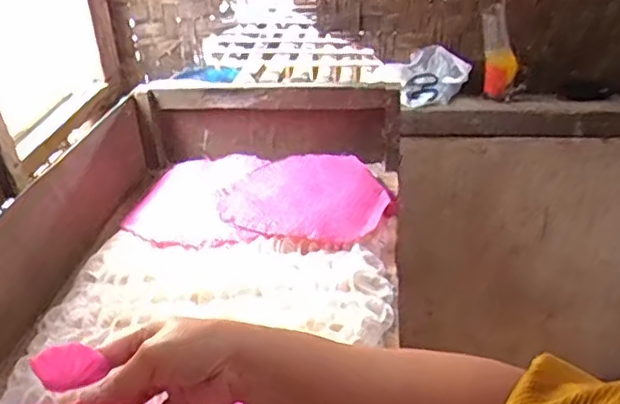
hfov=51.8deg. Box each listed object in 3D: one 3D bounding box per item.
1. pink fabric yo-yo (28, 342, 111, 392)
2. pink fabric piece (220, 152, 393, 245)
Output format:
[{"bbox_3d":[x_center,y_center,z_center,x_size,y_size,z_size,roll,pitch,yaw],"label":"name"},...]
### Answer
[{"bbox_3d":[-0.166,0.113,0.440,0.043,0.035,0.004,-32,3,-6],"label":"pink fabric yo-yo"},{"bbox_3d":[0.009,-0.022,1.185,0.293,0.023,0.314,16,35,30],"label":"pink fabric piece"}]

